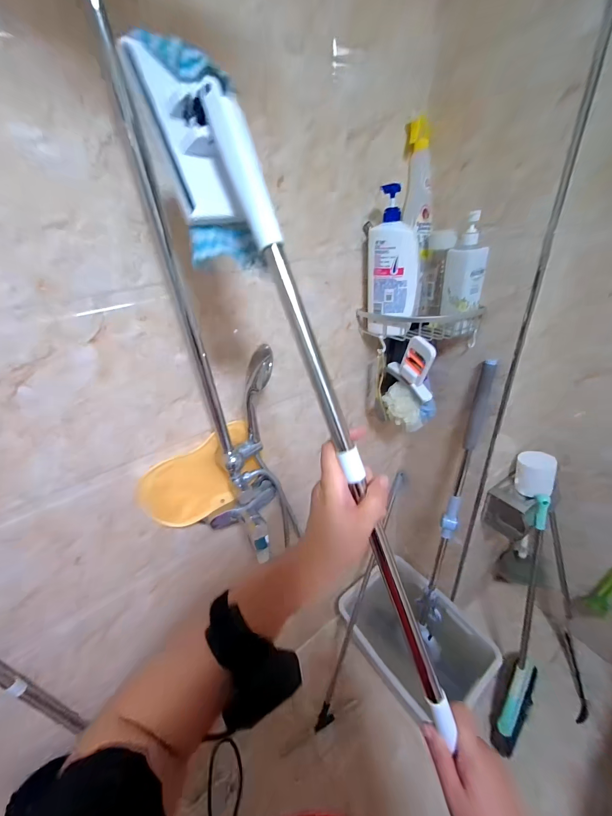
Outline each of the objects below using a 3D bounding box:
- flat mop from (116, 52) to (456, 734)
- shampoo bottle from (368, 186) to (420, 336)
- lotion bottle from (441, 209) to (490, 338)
[{"bbox_3d":[0.018,0.012,0.308,0.073,0.740,0.079,-27,7,-30],"label":"flat mop"},{"bbox_3d":[0.191,-0.299,0.657,0.107,0.269,0.052,-2,31,7],"label":"shampoo bottle"},{"bbox_3d":[0.338,-0.275,0.648,0.071,0.215,0.056,-4,31,4],"label":"lotion bottle"}]

